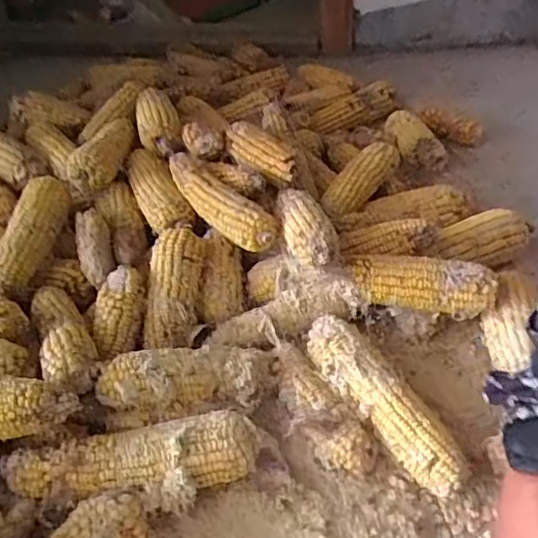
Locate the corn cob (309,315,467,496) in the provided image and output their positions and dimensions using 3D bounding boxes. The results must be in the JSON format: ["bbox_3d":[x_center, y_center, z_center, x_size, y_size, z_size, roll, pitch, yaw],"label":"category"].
[{"bbox_3d":[0.103,0.128,0.546,0.049,0.054,0.203,-23,45,-20],"label":"corn cob"}]

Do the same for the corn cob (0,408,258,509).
[{"bbox_3d":[-0.120,0.178,0.501,0.217,0.058,0.065,-9,42,-6],"label":"corn cob"}]

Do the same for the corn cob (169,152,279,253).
[{"bbox_3d":[-0.062,-0.079,0.693,0.047,0.052,0.189,-30,47,-26],"label":"corn cob"}]

